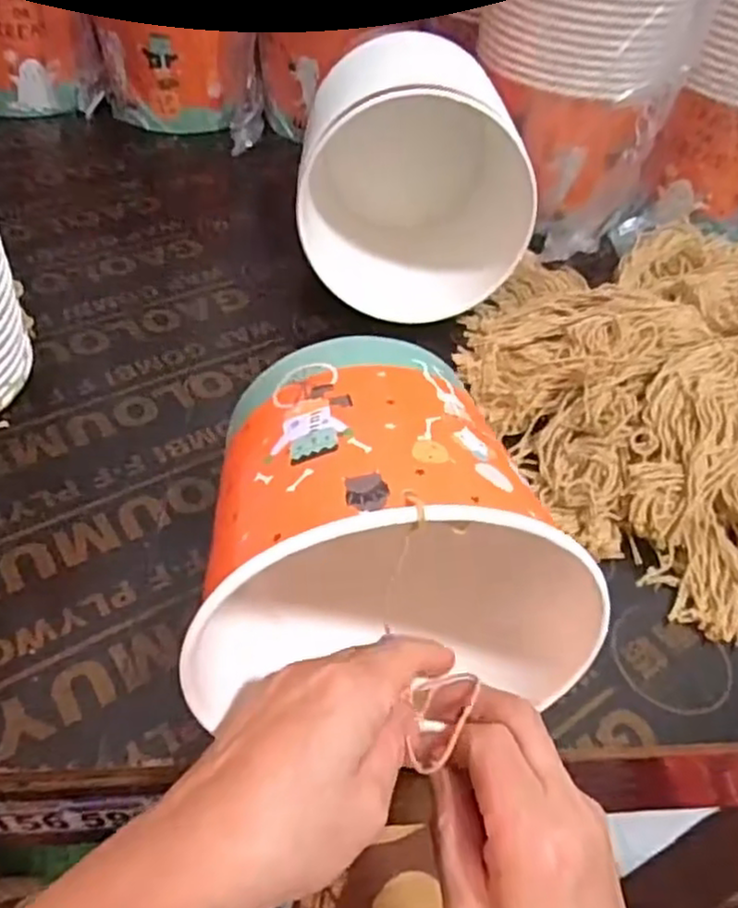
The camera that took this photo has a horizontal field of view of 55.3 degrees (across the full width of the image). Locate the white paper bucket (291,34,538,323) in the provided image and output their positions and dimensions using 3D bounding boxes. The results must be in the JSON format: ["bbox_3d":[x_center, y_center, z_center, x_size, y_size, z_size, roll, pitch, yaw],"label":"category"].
[{"bbox_3d":[0.037,-0.198,0.543,0.157,0.151,0.159,10,46,3],"label":"white paper bucket"}]

